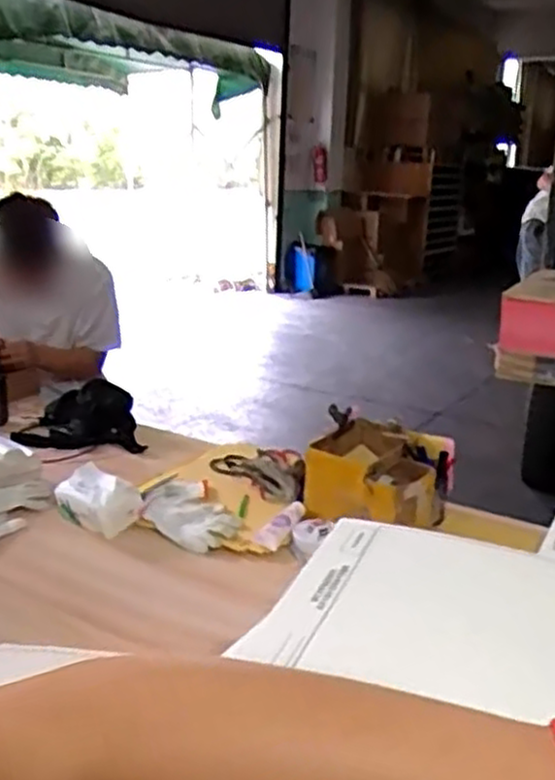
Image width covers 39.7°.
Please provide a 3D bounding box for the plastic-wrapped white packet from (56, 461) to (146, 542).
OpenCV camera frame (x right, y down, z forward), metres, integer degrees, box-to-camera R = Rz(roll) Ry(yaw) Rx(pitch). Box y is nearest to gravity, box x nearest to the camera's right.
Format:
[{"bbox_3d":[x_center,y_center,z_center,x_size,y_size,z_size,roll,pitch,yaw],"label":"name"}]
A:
[{"bbox_3d":[-0.340,0.202,1.455,0.151,0.078,0.097,13,20,33],"label":"plastic-wrapped white packet"}]

